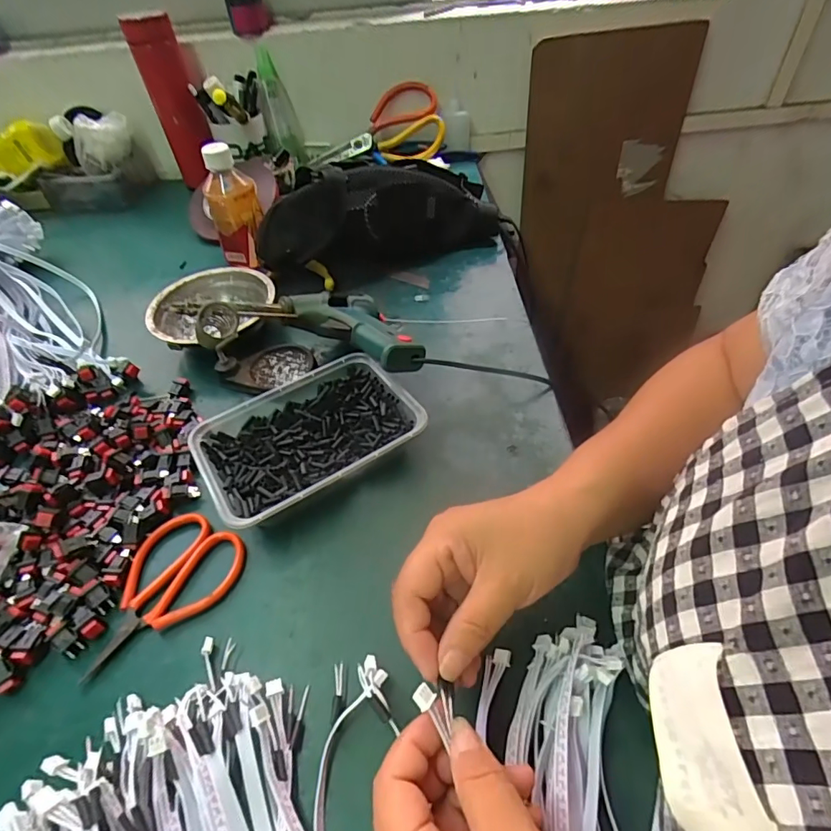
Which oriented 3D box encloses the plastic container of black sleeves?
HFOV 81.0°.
[{"bbox_3d":[-0.083,0.021,0.388,0.161,0.038,0.114,-27,52,-19],"label":"plastic container of black sleeves"}]

